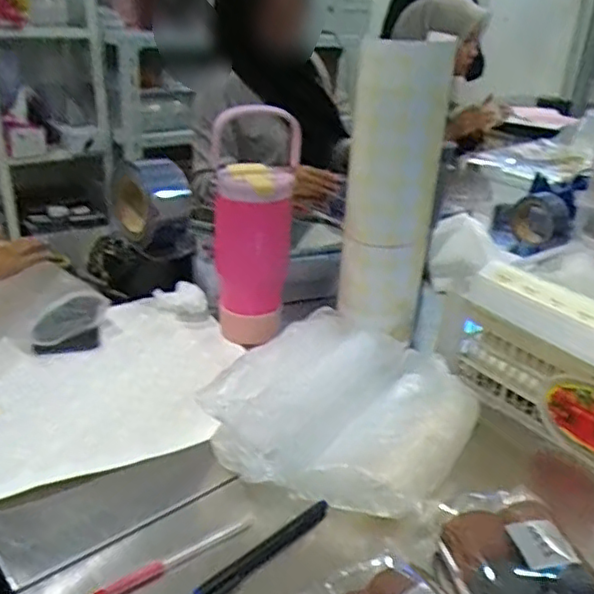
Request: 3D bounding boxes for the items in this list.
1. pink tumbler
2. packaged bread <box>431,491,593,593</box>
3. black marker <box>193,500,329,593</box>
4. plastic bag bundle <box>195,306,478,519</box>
[{"bbox_3d":[-0.050,-0.094,0.774,0.092,0.268,0.100,3,27,0],"label":"pink tumbler"},{"bbox_3d":[0.167,0.209,0.492,0.113,0.064,0.124,-7,29,-20],"label":"packaged bread"},{"bbox_3d":[-0.025,0.204,0.511,0.010,0.010,0.139,26,34,37],"label":"black marker"},{"bbox_3d":[0.060,0.101,0.651,0.227,0.081,0.260,15,29,23],"label":"plastic bag bundle"}]

